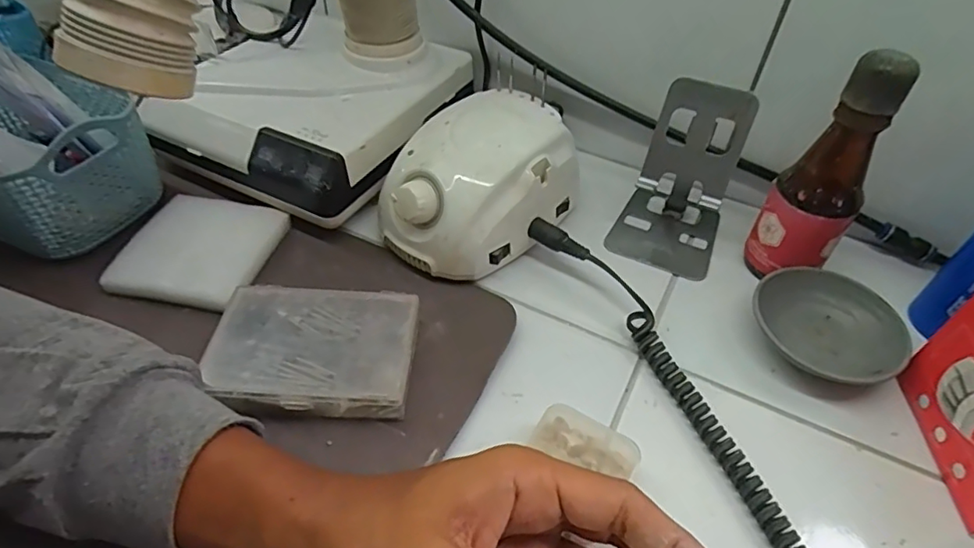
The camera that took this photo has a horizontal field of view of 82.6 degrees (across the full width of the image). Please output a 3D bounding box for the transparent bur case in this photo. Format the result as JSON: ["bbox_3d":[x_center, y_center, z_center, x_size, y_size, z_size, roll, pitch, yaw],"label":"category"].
[{"bbox_3d":[-0.104,0.047,0.337,0.116,0.025,0.082,0,47,-1],"label":"transparent bur case"}]

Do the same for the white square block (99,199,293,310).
[{"bbox_3d":[-0.205,-0.020,0.400,0.095,0.016,0.096,8,47,6],"label":"white square block"}]

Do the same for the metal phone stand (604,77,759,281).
[{"bbox_3d":[0.142,-0.072,0.403,0.077,0.112,0.085,16,49,14],"label":"metal phone stand"}]

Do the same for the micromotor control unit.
[{"bbox_3d":[-0.007,-0.066,0.409,0.101,0.082,0.139,33,54,26],"label":"micromotor control unit"}]

